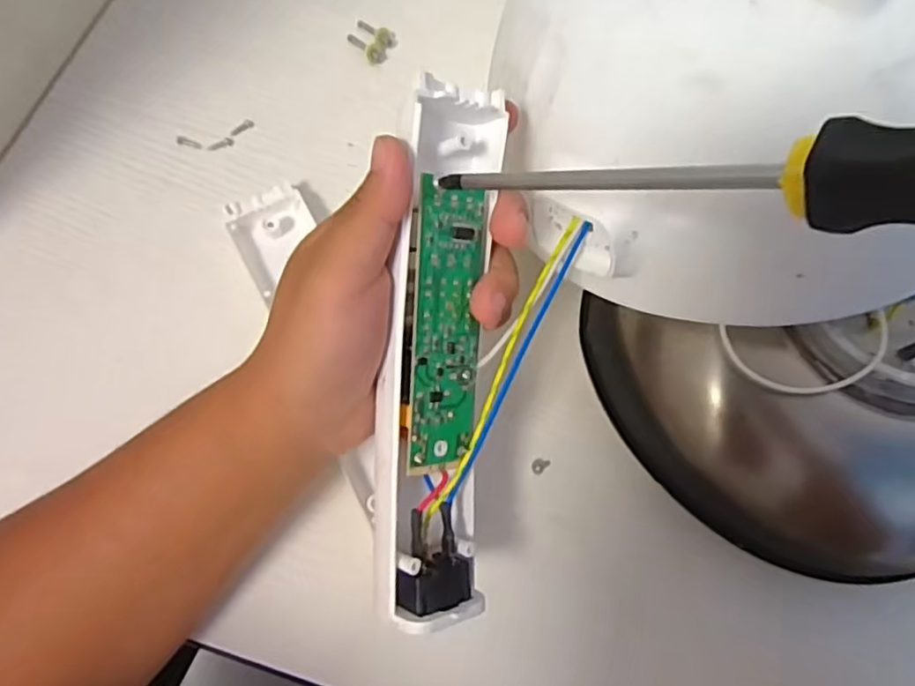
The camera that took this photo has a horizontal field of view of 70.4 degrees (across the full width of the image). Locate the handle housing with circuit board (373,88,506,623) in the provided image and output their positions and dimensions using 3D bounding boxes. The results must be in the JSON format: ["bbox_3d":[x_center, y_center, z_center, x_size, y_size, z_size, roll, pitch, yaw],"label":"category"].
[{"bbox_3d":[-0.006,0.005,0.239,0.045,0.025,0.190,1,97,-38],"label":"handle housing with circuit board"}]

